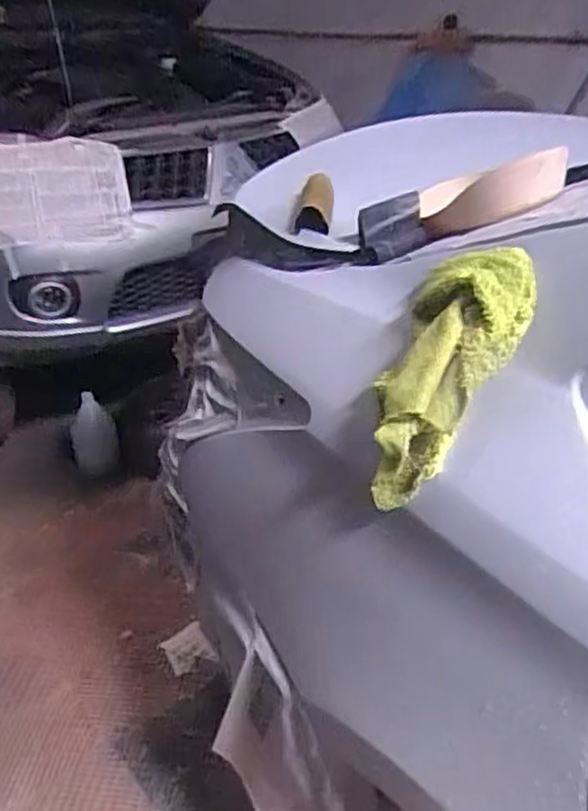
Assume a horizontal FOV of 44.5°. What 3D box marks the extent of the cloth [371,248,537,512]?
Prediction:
[{"bbox_3d":[0.132,-0.035,0.723,0.137,0.288,0.060,30,8,42],"label":"cloth"}]

